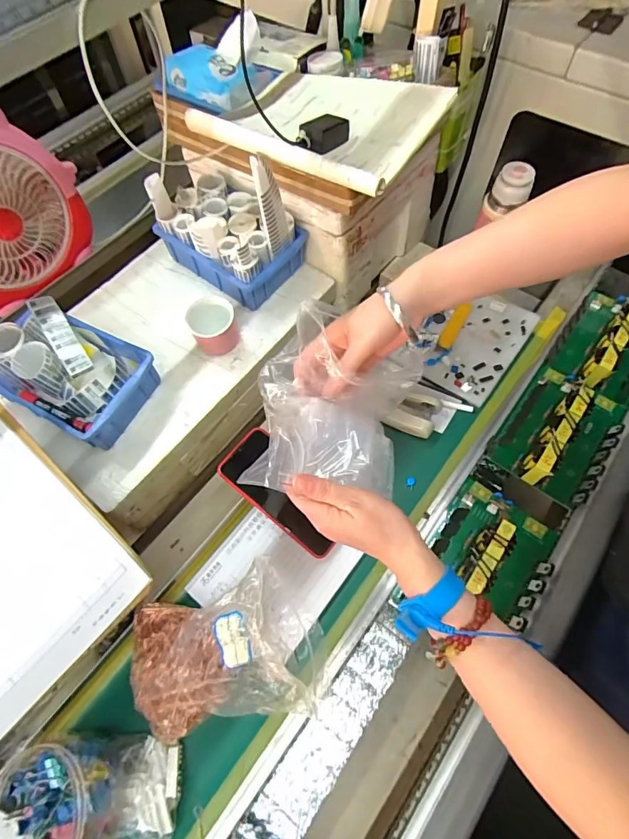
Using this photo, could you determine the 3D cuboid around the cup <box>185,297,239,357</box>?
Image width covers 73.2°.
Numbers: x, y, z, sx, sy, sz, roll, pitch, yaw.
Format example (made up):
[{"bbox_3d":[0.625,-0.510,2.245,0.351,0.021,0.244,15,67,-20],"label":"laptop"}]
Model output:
[{"bbox_3d":[-0.137,-0.127,0.579,0.061,0.055,0.063,-15,64,-6],"label":"cup"}]

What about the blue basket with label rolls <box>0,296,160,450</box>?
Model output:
[{"bbox_3d":[-0.304,-0.057,0.530,0.169,0.085,0.127,25,67,12],"label":"blue basket with label rolls"}]

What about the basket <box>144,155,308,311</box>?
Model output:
[{"bbox_3d":[-0.120,-0.279,0.586,0.182,0.176,0.126,36,69,17],"label":"basket"}]

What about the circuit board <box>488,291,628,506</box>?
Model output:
[{"bbox_3d":[0.378,-0.056,0.574,0.120,0.053,0.349,36,70,17],"label":"circuit board"}]

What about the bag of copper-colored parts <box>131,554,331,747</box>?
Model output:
[{"bbox_3d":[-0.090,0.217,0.400,0.170,0.110,0.122,-13,64,-5],"label":"bag of copper-colored parts"}]

